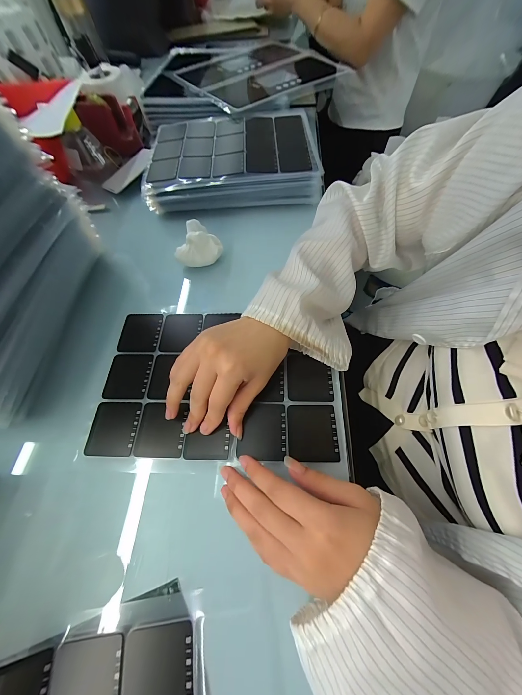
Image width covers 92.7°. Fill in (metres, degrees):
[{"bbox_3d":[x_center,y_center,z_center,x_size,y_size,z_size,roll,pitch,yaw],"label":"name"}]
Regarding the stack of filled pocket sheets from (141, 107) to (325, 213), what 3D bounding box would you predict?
[{"bbox_3d":[-0.051,-0.335,0.440,0.291,0.061,0.228,-5,63,1],"label":"stack of filled pocket sheets"}]

